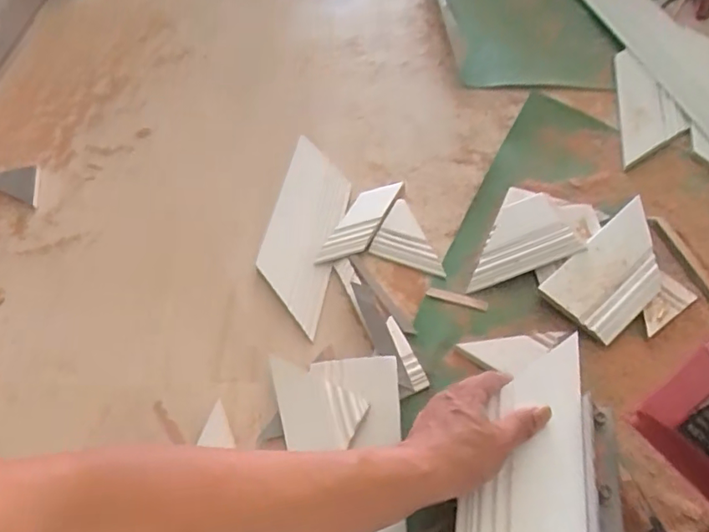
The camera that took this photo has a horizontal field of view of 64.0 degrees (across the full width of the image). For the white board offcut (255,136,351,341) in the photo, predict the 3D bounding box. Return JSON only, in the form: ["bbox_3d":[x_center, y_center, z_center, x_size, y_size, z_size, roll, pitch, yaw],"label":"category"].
[{"bbox_3d":[-0.068,-0.057,0.774,0.101,0.015,0.317,5,53,8],"label":"white board offcut"}]

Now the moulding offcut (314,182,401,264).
[{"bbox_3d":[0.009,-0.059,0.770,0.052,0.012,0.164,20,57,18],"label":"moulding offcut"}]

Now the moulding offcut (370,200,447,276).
[{"bbox_3d":[0.081,-0.039,0.744,0.096,0.016,0.087,17,56,17],"label":"moulding offcut"}]

